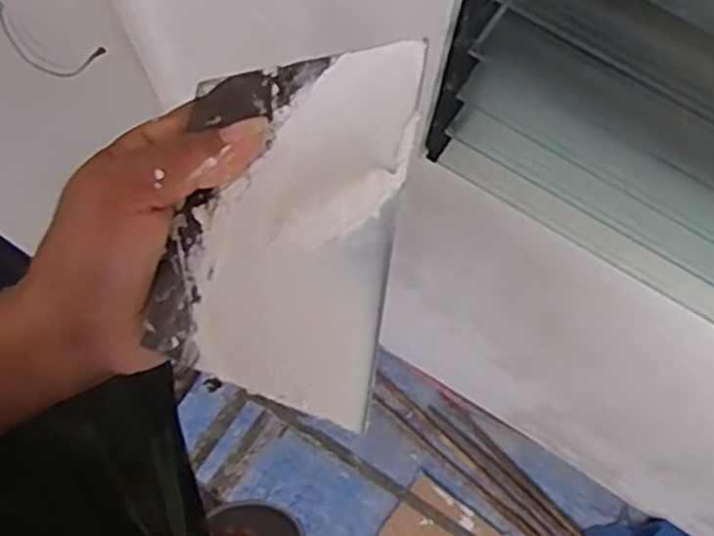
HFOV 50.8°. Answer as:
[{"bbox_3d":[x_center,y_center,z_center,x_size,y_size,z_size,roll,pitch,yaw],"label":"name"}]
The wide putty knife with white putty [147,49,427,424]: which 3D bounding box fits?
[{"bbox_3d":[-0.029,-0.020,0.286,0.095,0.008,0.137,5,77,21],"label":"wide putty knife with white putty"}]

